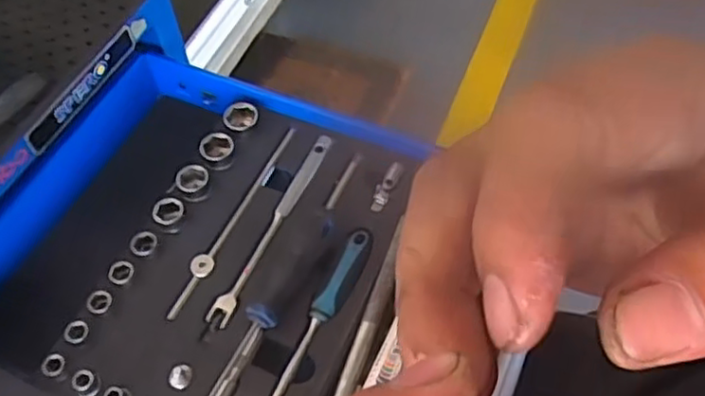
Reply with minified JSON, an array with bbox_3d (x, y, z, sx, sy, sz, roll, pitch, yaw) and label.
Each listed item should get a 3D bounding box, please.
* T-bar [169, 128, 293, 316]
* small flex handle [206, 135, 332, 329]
[{"bbox_3d":[-0.095,0.014,0.548,0.017,0.013,0.197,18,58,14],"label":"T-bar"},{"bbox_3d":[-0.062,0.021,0.536,0.017,0.016,0.180,21,59,16],"label":"small flex handle"}]

